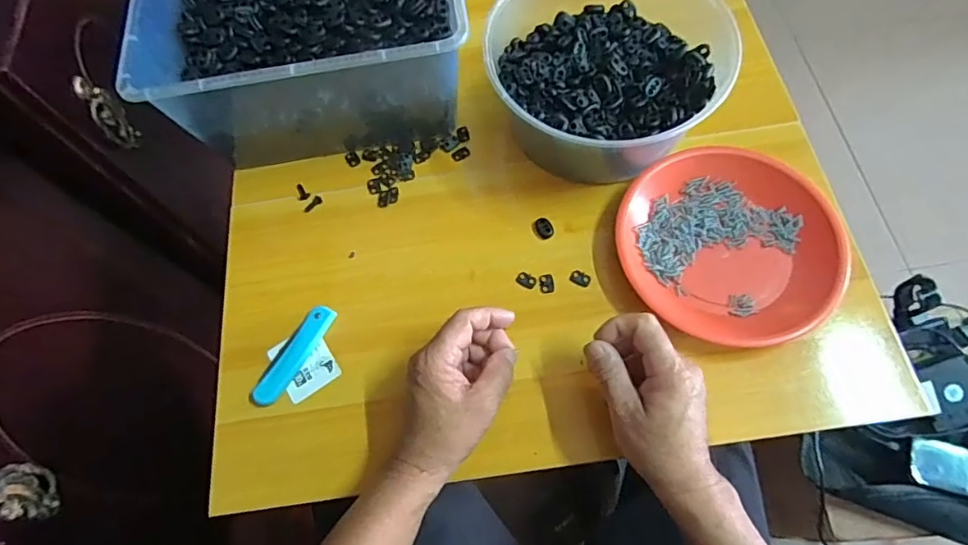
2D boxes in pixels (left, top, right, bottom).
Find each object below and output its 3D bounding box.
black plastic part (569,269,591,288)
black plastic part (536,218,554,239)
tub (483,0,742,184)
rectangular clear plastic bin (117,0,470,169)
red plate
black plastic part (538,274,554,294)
[{"bbox_3d":[0.090,0.005,0.503,0.019,0.004,0.014,27,71,14],"label":"black plastic part"},{"bbox_3d":[0.059,-0.044,0.524,0.015,0.004,0.023,-24,67,-7],"label":"black plastic part"},{"bbox_3d":[0.118,-0.196,0.534,0.211,0.096,0.221,-1,66,3],"label":"tub"},{"bbox_3d":[-0.177,-0.271,0.565,0.294,0.142,0.301,-10,66,-1],"label":"rectangular clear plastic bin"},{"bbox_3d":[0.220,-0.025,0.493,0.181,0.025,0.190,-1,66,3],"label":"red plate"},{"bbox_3d":[0.059,0.010,0.503,0.013,0.004,0.019,-5,66,1],"label":"black plastic part"}]

